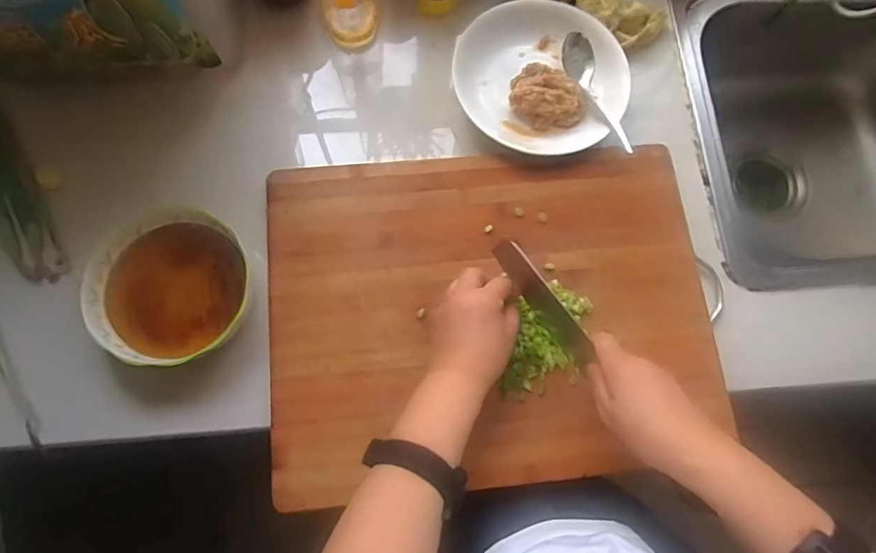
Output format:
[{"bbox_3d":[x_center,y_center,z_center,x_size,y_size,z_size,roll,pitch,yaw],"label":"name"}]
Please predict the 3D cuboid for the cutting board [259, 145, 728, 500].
[{"bbox_3d":[0.068,0.028,0.506,0.423,0.018,0.345,-7,75,-4],"label":"cutting board"}]

